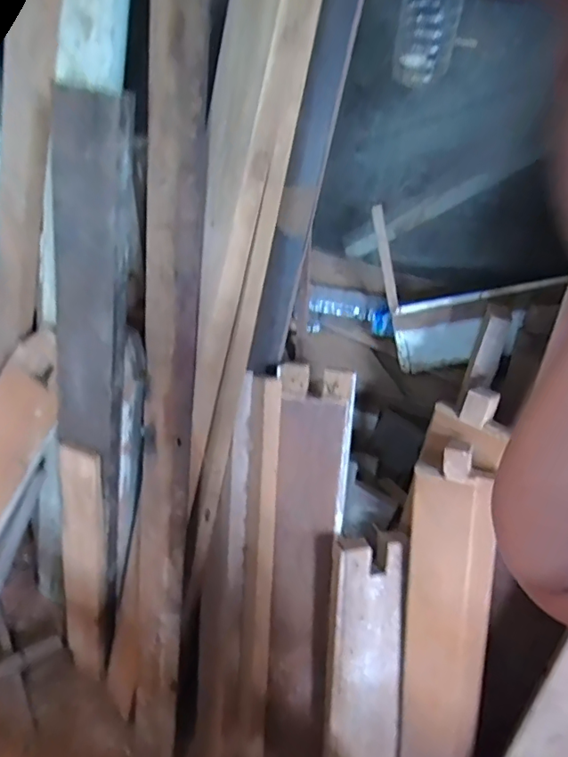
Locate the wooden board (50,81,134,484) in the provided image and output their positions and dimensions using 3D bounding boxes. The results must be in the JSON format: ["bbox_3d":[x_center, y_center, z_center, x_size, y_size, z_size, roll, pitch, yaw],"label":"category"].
[{"bbox_3d":[-0.317,-0.130,0.836,0.132,0.600,0.039,18,28,10],"label":"wooden board"}]

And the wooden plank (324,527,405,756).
[{"bbox_3d":[0.150,0.585,0.978,0.137,0.603,0.051,0,9,-5],"label":"wooden plank"}]

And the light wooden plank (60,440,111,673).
[{"bbox_3d":[-0.417,0.401,1.081,0.094,0.619,0.034,12,28,5],"label":"light wooden plank"}]

